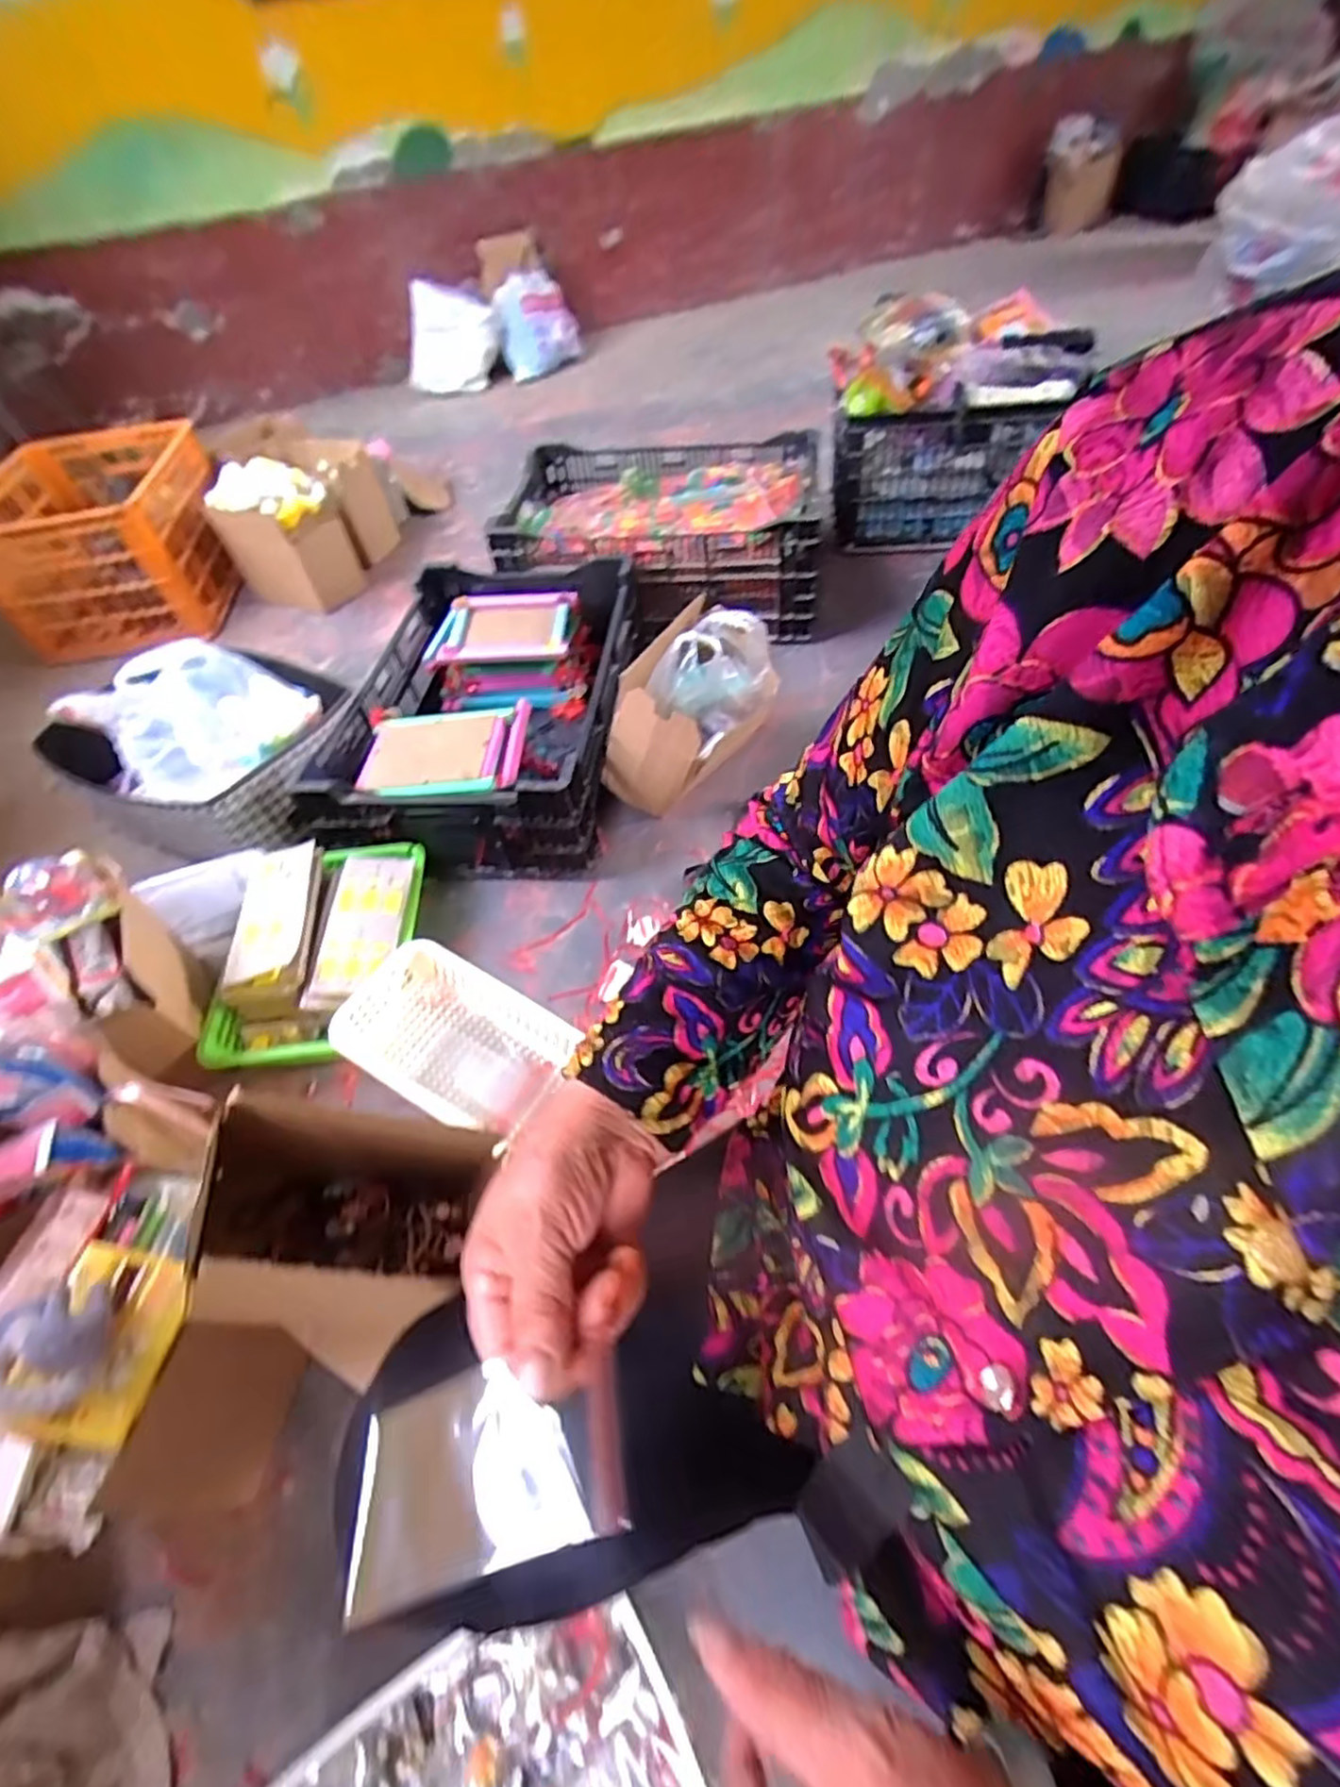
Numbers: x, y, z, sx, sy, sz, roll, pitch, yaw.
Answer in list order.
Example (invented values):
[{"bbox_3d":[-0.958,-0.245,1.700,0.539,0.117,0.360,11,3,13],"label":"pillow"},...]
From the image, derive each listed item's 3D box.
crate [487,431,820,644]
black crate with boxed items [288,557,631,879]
[{"bbox_3d":[-0.012,-0.728,1.439,0.589,0.186,0.466,2,53,7],"label":"crate"},{"bbox_3d":[-0.298,-0.321,1.209,0.430,0.182,0.619,2,53,8],"label":"black crate with boxed items"}]

